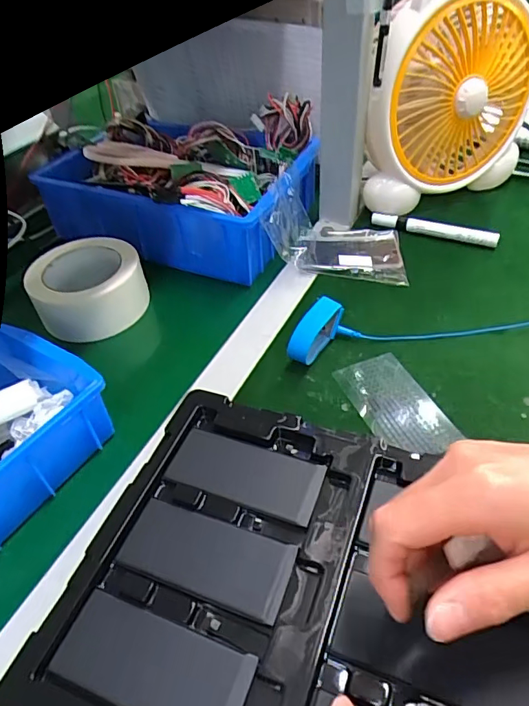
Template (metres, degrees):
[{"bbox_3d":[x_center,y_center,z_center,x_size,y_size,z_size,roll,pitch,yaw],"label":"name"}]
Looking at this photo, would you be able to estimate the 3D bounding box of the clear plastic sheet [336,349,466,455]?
[{"bbox_3d":[0.107,0.041,0.406,0.059,0.006,0.102,-19,46,-14],"label":"clear plastic sheet"}]

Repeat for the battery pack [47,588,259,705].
[{"bbox_3d":[-0.057,0.157,0.248,0.099,0.005,0.043,13,47,17],"label":"battery pack"}]

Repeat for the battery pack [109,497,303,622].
[{"bbox_3d":[-0.034,0.116,0.284,0.097,0.004,0.043,13,47,17],"label":"battery pack"}]

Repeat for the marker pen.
[{"bbox_3d":[0.194,-0.143,0.567,0.140,0.021,0.014,14,47,18],"label":"marker pen"}]

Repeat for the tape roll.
[{"bbox_3d":[-0.177,-0.070,0.501,0.105,0.063,0.105,-2,44,2],"label":"tape roll"}]

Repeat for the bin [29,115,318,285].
[{"bbox_3d":[-0.092,-0.192,0.577,0.288,0.094,0.185,15,47,19],"label":"bin"}]

